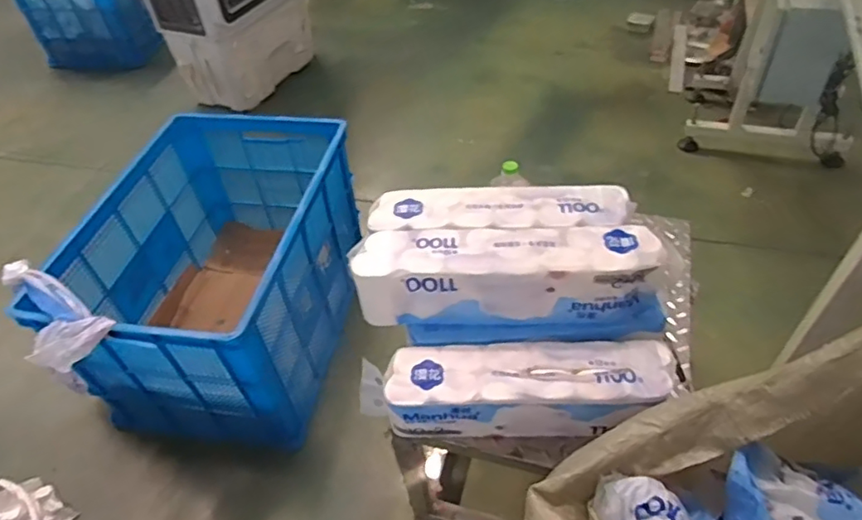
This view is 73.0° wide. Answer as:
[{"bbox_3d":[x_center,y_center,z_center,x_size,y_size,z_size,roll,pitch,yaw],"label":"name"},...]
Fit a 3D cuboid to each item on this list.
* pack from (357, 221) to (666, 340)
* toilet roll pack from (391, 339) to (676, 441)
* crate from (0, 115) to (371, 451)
[{"bbox_3d":[0.130,0.036,0.987,0.504,0.142,0.133,-2,46,4],"label":"pack"},{"bbox_3d":[0.156,0.216,0.971,0.454,0.118,0.131,-2,46,3],"label":"toilet roll pack"},{"bbox_3d":[-0.558,0.030,1.626,0.569,0.490,0.768,3,47,9],"label":"crate"}]

